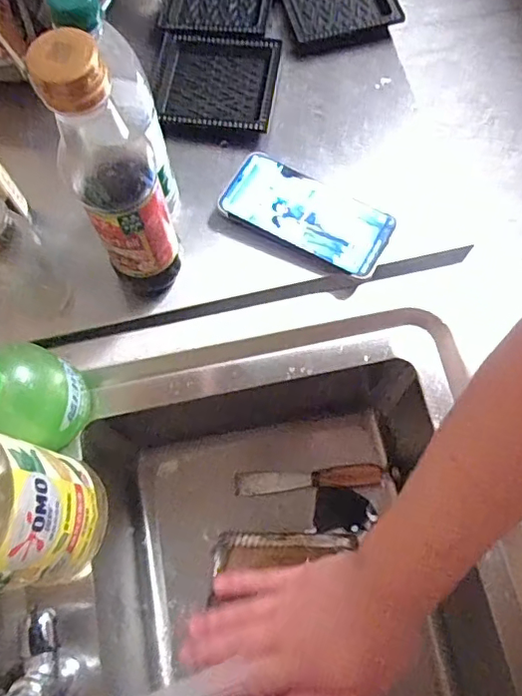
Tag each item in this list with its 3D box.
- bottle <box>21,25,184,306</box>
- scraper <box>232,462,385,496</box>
[{"bbox_3d":[-0.105,-0.116,0.414,0.060,0.236,0.051,-26,72,-8],"label":"bottle"},{"bbox_3d":[0.056,0.158,0.679,0.174,0.027,0.027,-4,71,0],"label":"scraper"}]

